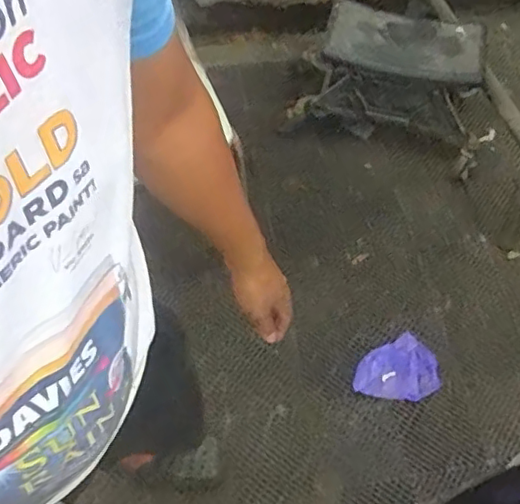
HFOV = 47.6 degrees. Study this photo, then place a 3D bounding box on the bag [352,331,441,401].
[{"bbox_3d":[0.343,0.304,1.492,0.204,0.080,0.156,-14,62,-10],"label":"bag"}]

